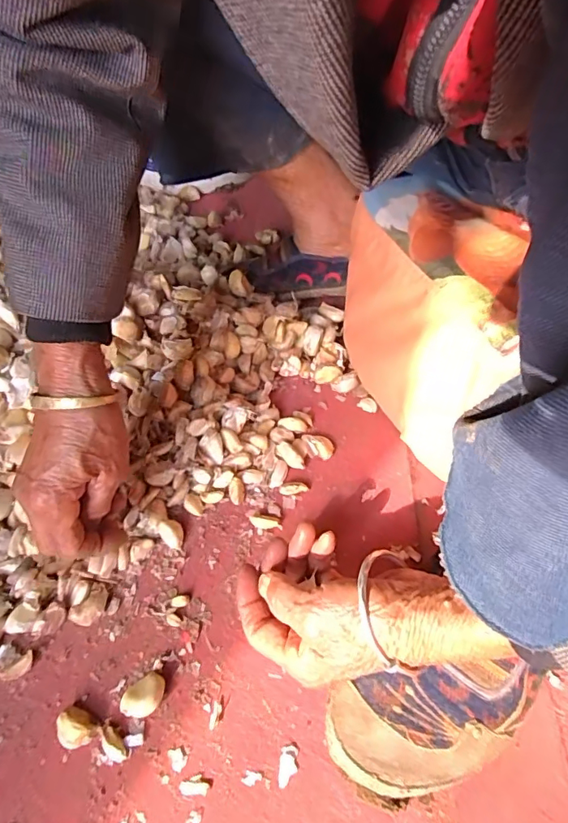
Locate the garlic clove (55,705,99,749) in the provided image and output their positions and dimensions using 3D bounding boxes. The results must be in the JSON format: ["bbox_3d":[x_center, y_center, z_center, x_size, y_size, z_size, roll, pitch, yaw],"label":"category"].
[{"bbox_3d":[-0.133,0.201,0.315,0.027,0.011,0.020,23,56,22],"label":"garlic clove"}]

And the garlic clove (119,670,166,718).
[{"bbox_3d":[-0.090,0.185,0.322,0.022,0.013,0.029,31,59,27],"label":"garlic clove"}]

